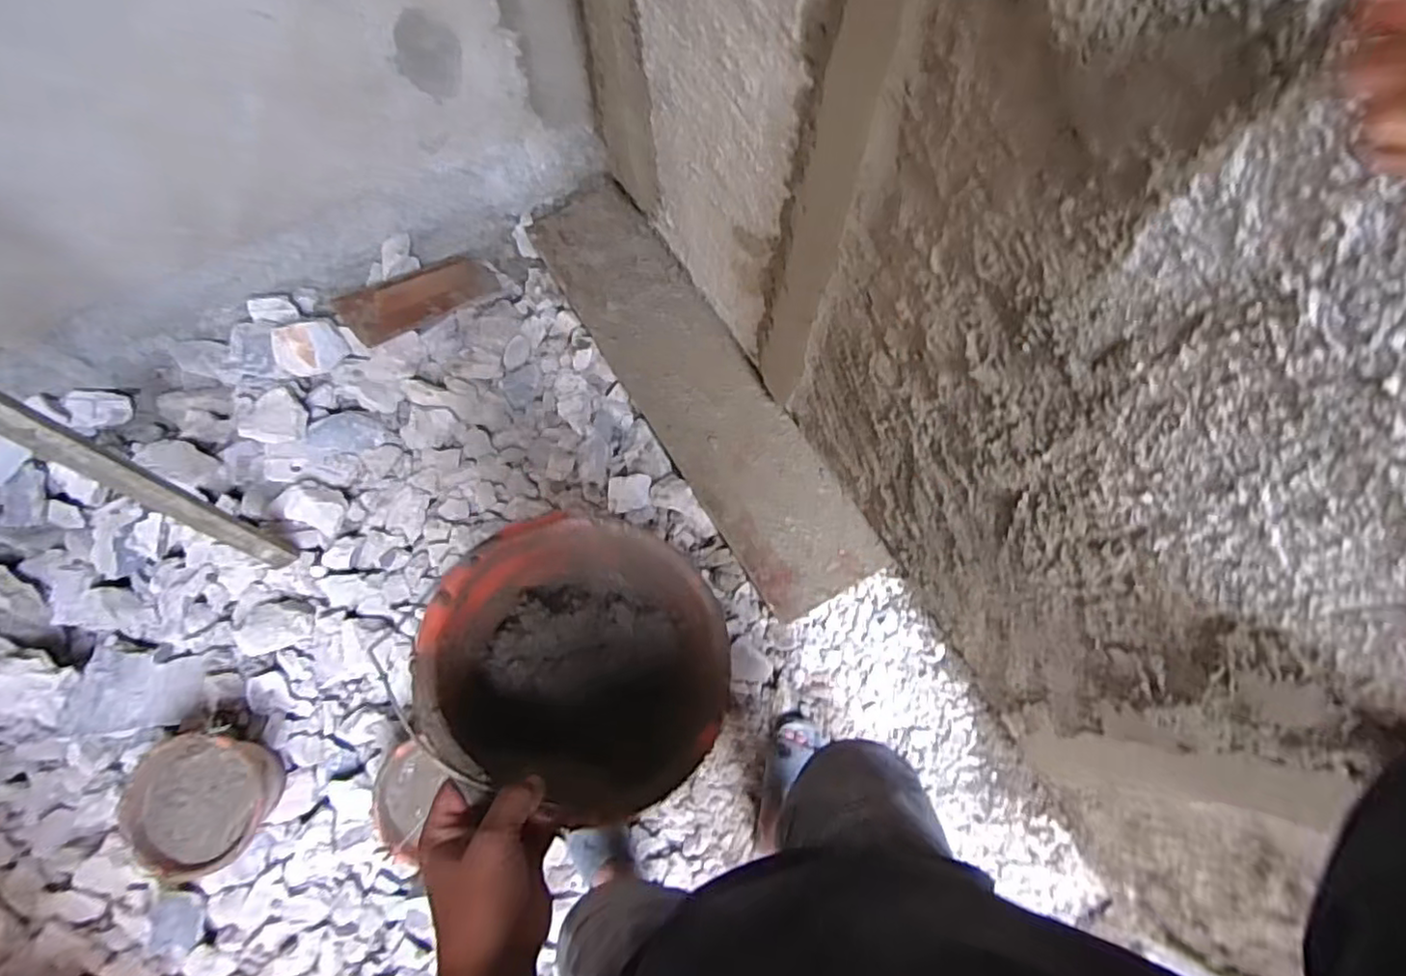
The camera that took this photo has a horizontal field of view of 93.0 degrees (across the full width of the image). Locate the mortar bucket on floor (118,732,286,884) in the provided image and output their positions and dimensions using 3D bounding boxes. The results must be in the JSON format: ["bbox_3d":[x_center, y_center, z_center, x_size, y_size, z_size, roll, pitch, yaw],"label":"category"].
[{"bbox_3d":[-0.944,0.597,1.265,0.266,0.177,0.240,-8,74,-3],"label":"mortar bucket on floor"}]

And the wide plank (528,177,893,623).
[{"bbox_3d":[-0.058,-0.316,1.677,0.299,0.053,1.372,-30,69,-9],"label":"wide plank"}]

